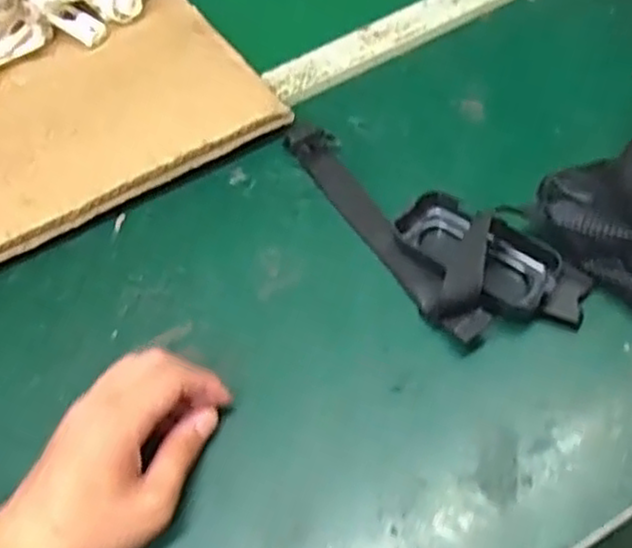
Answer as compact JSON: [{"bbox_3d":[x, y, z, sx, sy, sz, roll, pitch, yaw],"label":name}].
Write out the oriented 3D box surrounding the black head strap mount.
[{"bbox_3d":[0.057,-0.036,0.507,0.257,0.051,0.090,33,66,25],"label":"black head strap mount"}]

